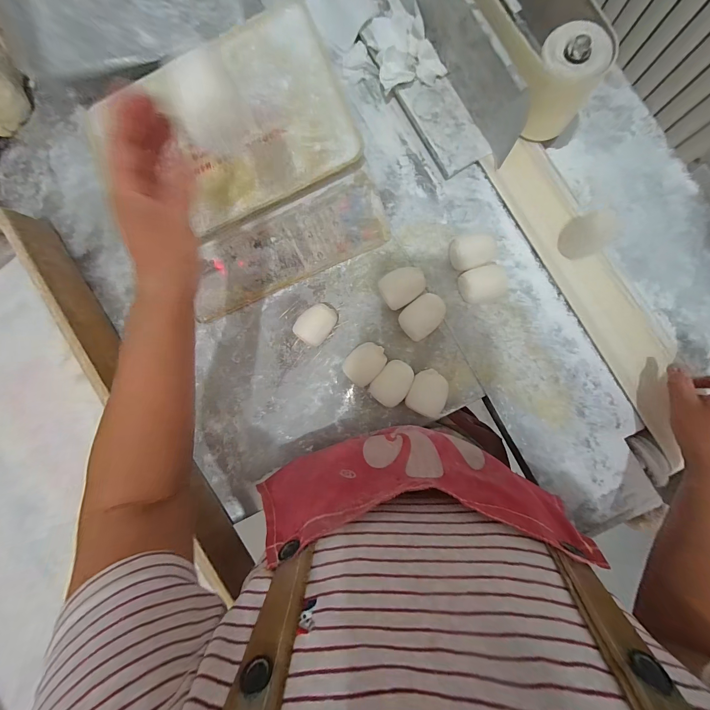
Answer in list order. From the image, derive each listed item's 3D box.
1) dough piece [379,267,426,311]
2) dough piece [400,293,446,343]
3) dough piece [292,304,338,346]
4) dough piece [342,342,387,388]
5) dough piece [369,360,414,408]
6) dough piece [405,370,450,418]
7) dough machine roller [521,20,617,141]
[{"bbox_3d":[0.070,-0.098,0.443,0.062,0.037,0.048,-29,86,6],"label":"dough piece"},{"bbox_3d":[0.099,-0.056,0.443,0.065,0.026,0.050,-40,85,5],"label":"dough piece"},{"bbox_3d":[-0.057,-0.045,0.451,0.048,0.044,0.064,37,93,6],"label":"dough piece"},{"bbox_3d":[0.014,0.011,0.443,0.068,0.037,0.053,-45,84,4],"label":"dough piece"},{"bbox_3d":[0.056,0.041,0.441,0.047,0.033,0.064,38,94,6],"label":"dough piece"},{"bbox_3d":[0.107,0.054,0.441,0.052,0.027,0.062,23,92,7],"label":"dough piece"},{"bbox_3d":[0.266,-0.348,0.399,0.077,0.107,0.076,25,92,7],"label":"dough machine roller"}]

